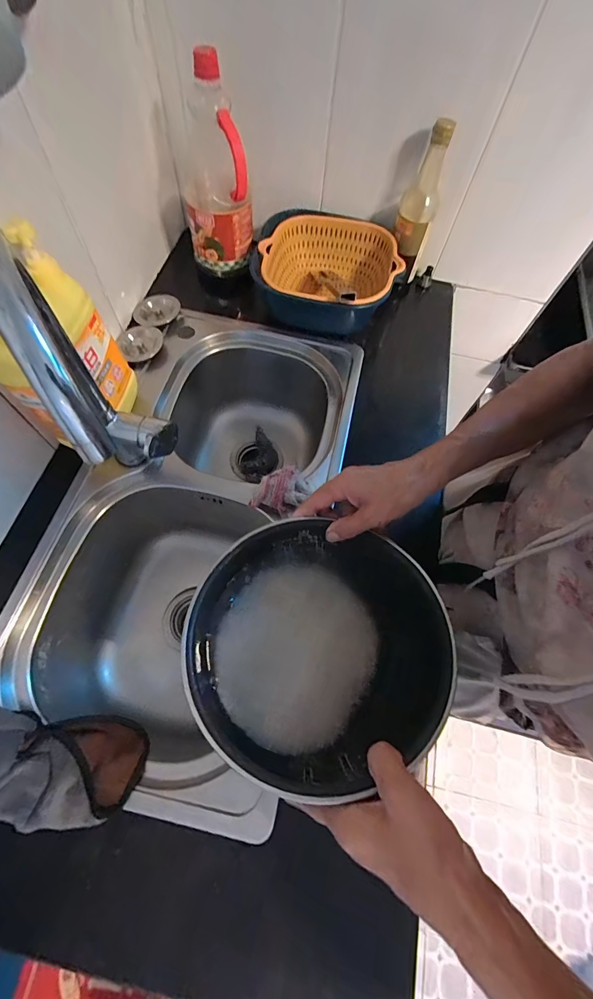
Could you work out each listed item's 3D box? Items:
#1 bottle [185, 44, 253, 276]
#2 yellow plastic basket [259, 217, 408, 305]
[{"bbox_3d":[-0.141,-0.558,0.632,0.109,0.252,0.144,-5,66,-6],"label":"bottle"},{"bbox_3d":[0.062,-0.417,0.690,0.232,0.096,0.253,-2,65,-4],"label":"yellow plastic basket"}]

